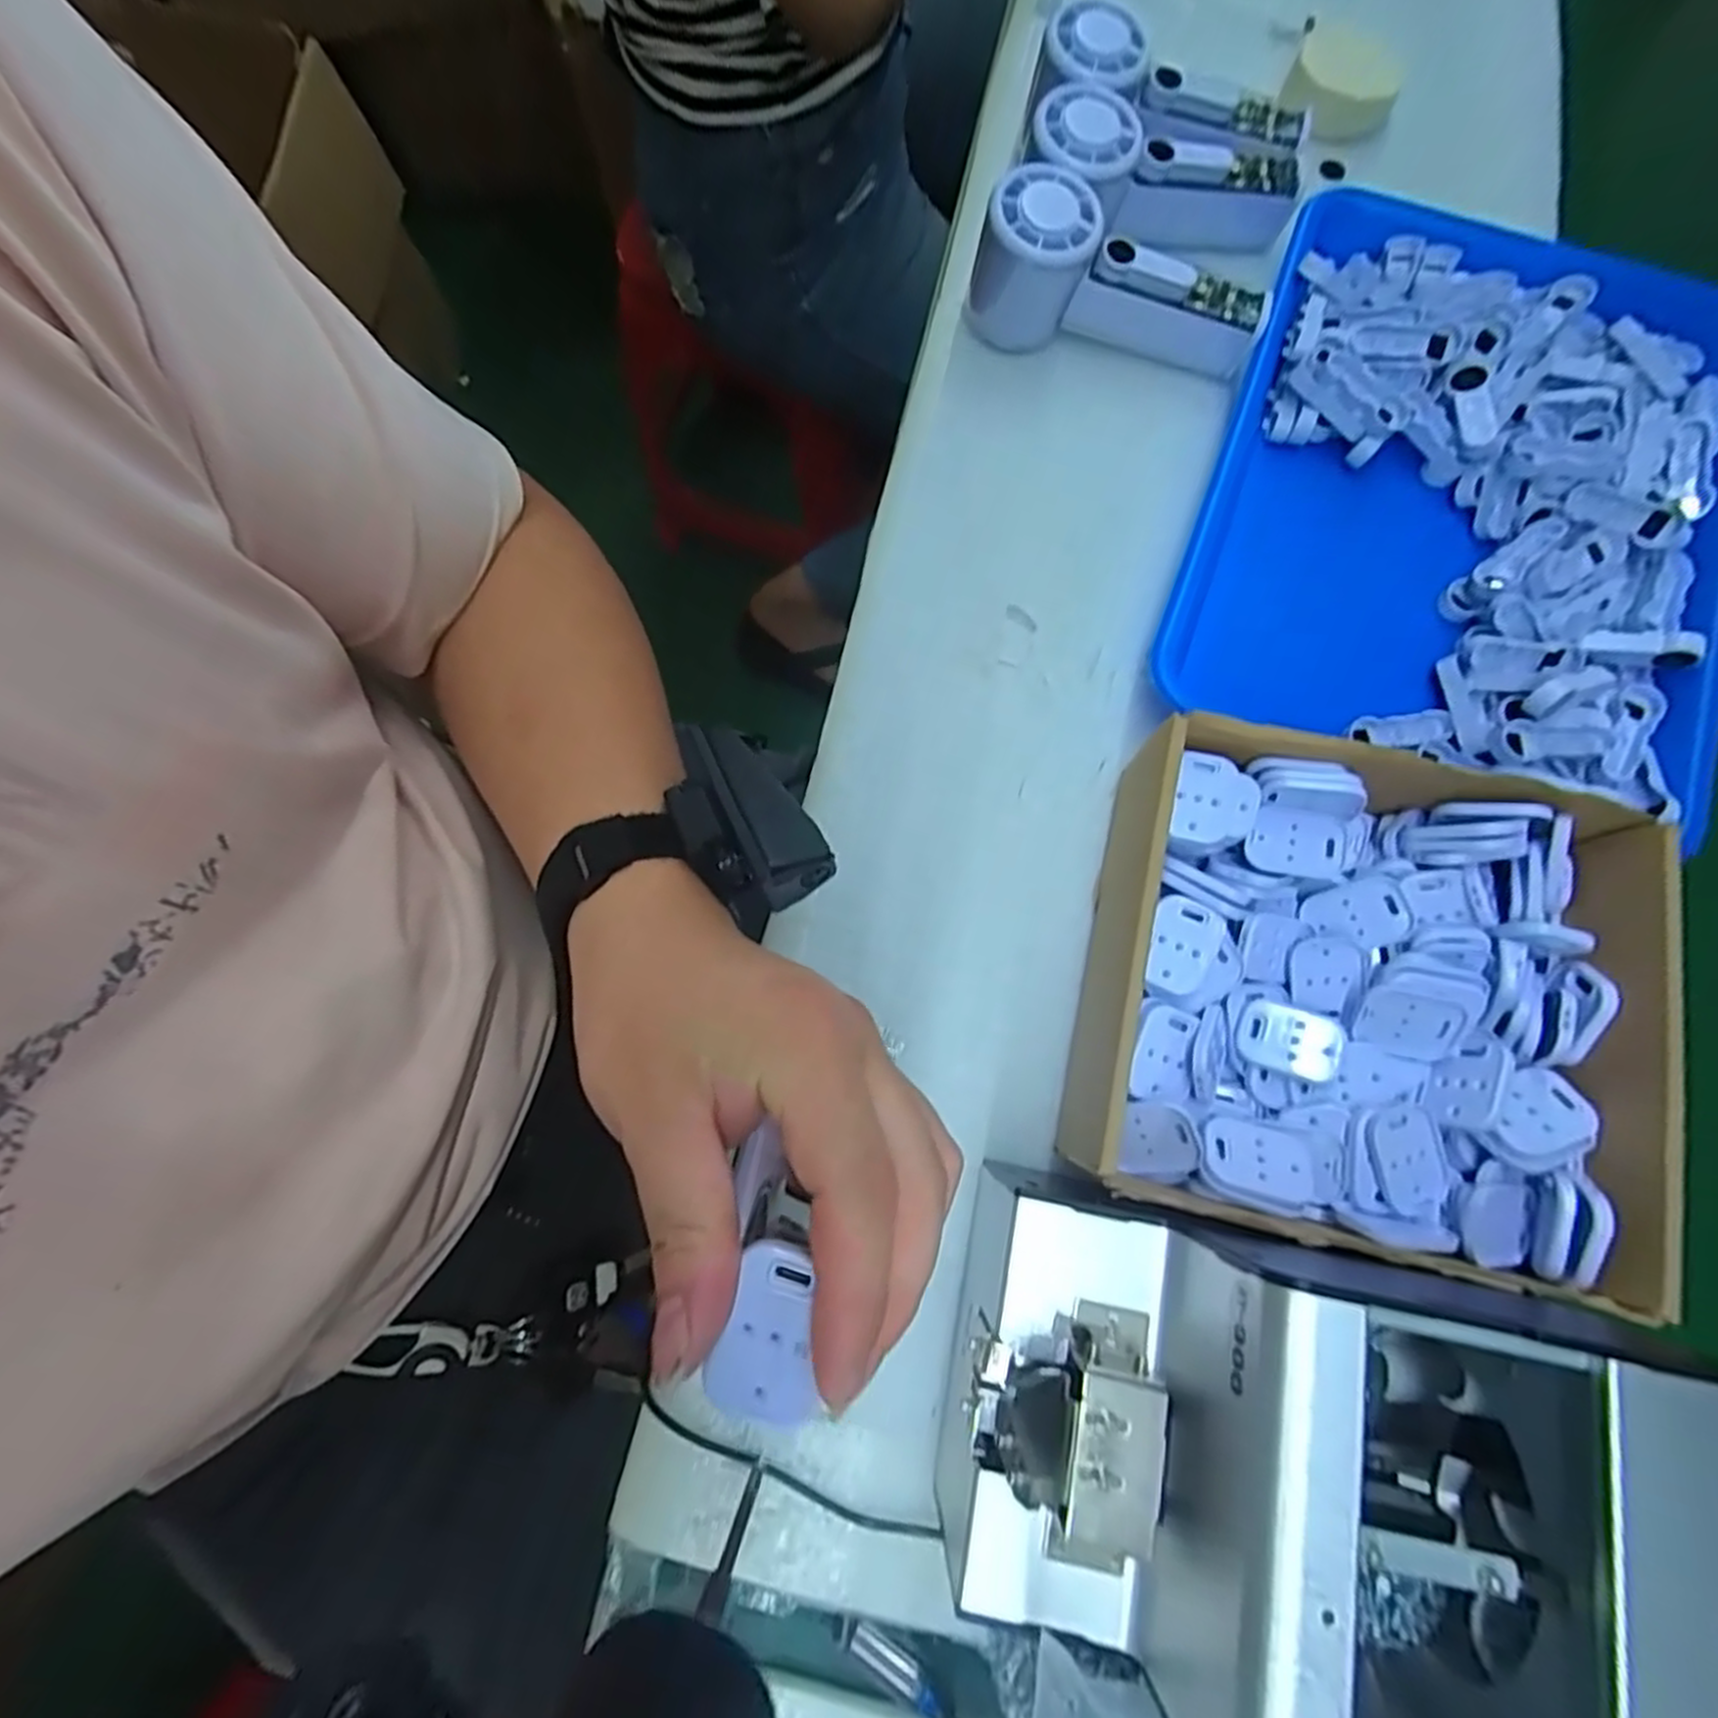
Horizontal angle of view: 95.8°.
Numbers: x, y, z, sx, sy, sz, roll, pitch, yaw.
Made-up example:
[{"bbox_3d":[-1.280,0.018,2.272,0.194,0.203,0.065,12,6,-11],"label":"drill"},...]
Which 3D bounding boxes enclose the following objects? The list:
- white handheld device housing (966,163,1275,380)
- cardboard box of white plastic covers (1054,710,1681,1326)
[{"bbox_3d":[0.137,-0.306,0.414,0.152,0.071,0.053,9,76,3],"label":"white handheld device housing"},{"bbox_3d":[0.208,0.058,0.322,0.211,0.066,0.187,12,76,3],"label":"cardboard box of white plastic covers"}]

